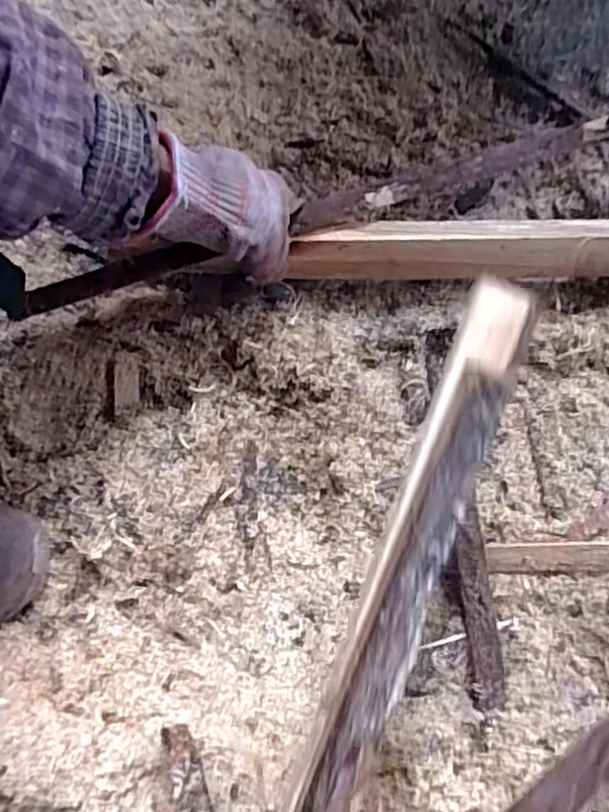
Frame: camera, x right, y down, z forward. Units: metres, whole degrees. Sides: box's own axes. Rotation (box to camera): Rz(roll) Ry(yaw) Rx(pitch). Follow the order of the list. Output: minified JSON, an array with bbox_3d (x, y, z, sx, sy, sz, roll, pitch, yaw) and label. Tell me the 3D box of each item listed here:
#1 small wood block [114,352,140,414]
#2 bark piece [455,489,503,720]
[{"bbox_3d":[-0.121,-0.016,0.440,0.017,0.004,0.041,-5,75,-3],"label":"small wood block"},{"bbox_3d":[0.108,0.121,0.403,0.022,0.009,0.124,-1,75,-2],"label":"bark piece"}]

